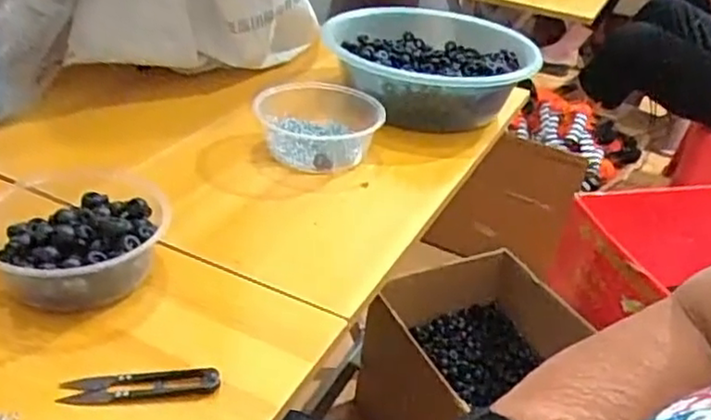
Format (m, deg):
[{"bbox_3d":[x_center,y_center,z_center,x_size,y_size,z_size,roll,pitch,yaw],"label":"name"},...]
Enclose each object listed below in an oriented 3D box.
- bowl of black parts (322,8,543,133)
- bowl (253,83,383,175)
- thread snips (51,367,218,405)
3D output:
[{"bbox_3d":[0.093,-0.184,0.896,0.259,0.093,0.269,3,27,-2],"label":"bowl of black parts"},{"bbox_3d":[-0.040,-0.096,0.763,0.143,0.058,0.127,0,33,-10],"label":"bowl"},{"bbox_3d":[-0.145,0.117,0.455,0.101,0.009,0.022,0,34,-11],"label":"thread snips"}]

